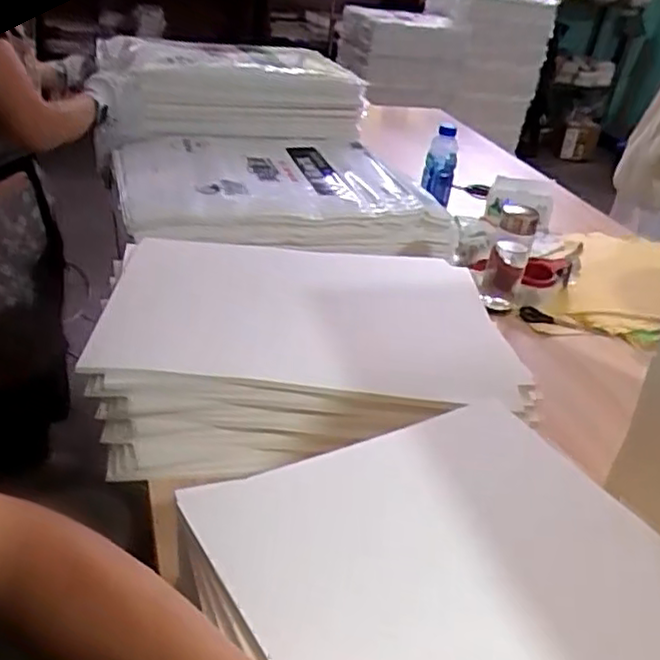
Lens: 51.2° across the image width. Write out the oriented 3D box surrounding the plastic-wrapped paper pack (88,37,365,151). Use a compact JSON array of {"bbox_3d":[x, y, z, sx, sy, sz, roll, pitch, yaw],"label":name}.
[{"bbox_3d":[-0.239,-0.577,1.664,0.625,0.149,0.410,-1,31,-14],"label":"plastic-wrapped paper pack"}]

